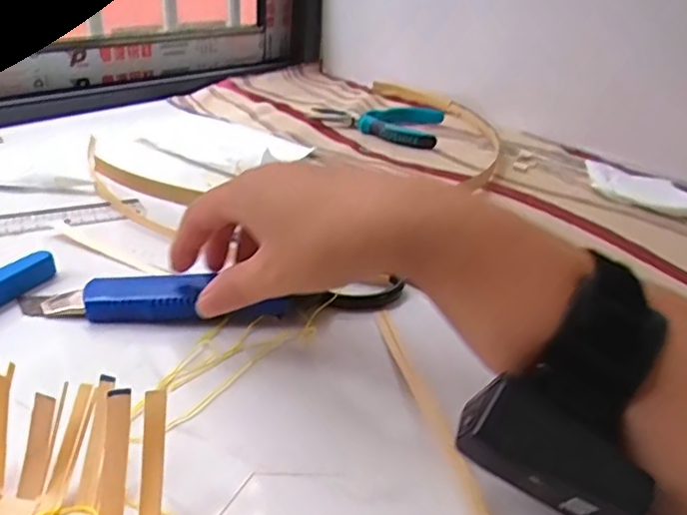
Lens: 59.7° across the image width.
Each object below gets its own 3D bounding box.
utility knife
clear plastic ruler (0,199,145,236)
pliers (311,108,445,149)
[{"bbox_3d":[-0.109,0.024,0.347,0.153,0.015,0.033,1,32,-2],"label":"utility knife"},{"bbox_3d":[-0.219,-0.027,0.433,0.142,0.004,0.035,-11,34,-25],"label":"clear plastic ruler"},{"bbox_3d":[0.049,-0.159,0.674,0.149,0.014,0.112,21,35,25],"label":"pliers"}]

